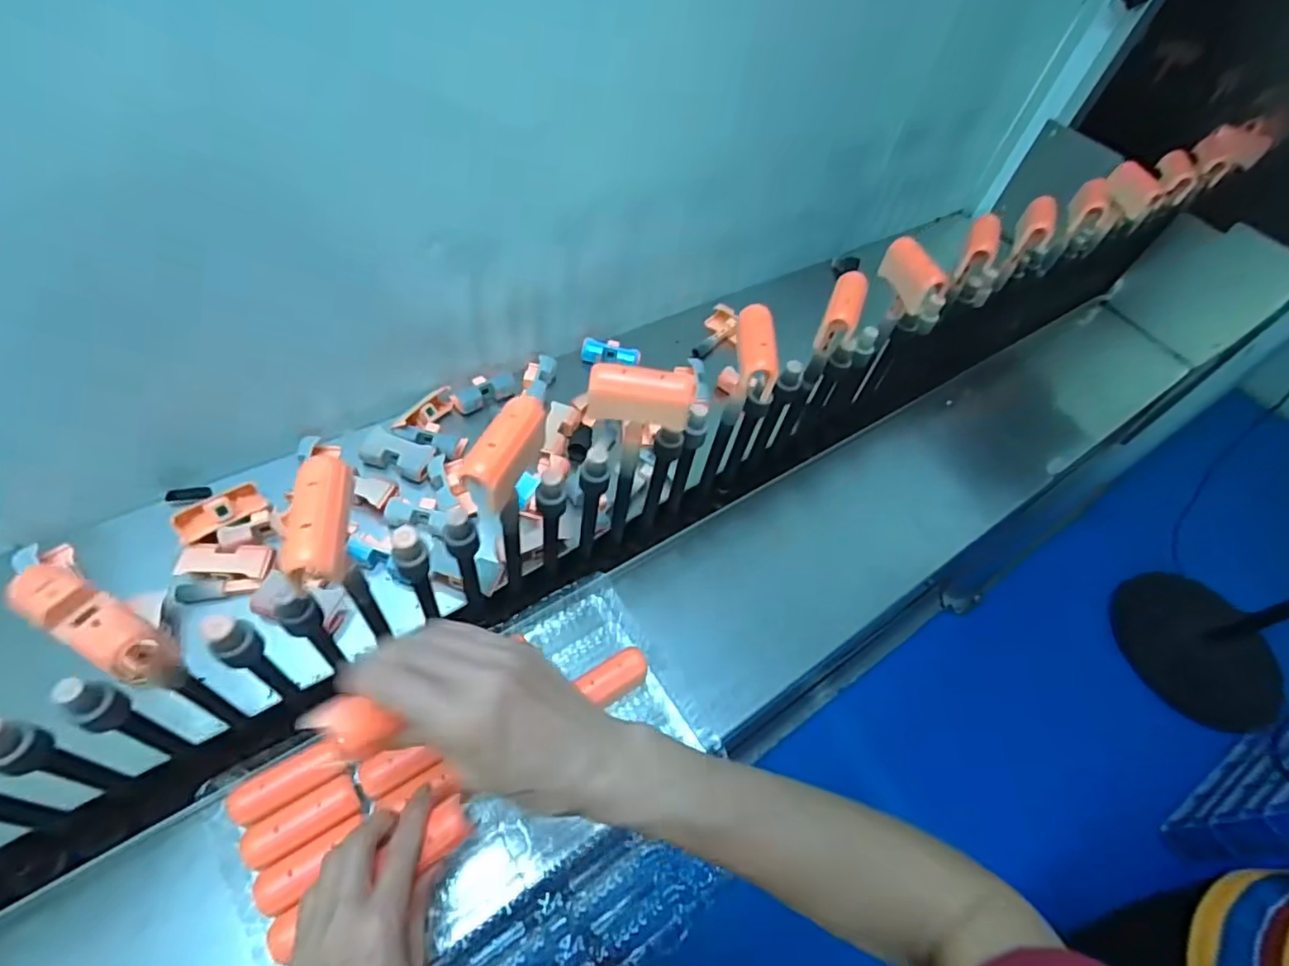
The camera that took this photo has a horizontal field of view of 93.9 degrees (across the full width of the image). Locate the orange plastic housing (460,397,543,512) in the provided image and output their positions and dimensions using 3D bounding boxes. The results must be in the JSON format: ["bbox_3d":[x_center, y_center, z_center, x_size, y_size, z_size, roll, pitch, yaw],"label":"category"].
[{"bbox_3d":[-0.091,-0.022,0.401,0.023,0.039,0.074,20,57,11],"label":"orange plastic housing"}]

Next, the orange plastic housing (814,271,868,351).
[{"bbox_3d":[0.182,-0.158,0.549,0.029,0.030,0.084,20,57,10],"label":"orange plastic housing"}]

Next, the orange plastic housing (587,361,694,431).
[{"bbox_3d":[-0.003,-0.065,0.449,0.077,0.034,0.027,8,55,2],"label":"orange plastic housing"}]

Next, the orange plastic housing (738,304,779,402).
[{"bbox_3d":[0.091,-0.110,0.486,0.027,0.021,0.087,1,69,-2],"label":"orange plastic housing"}]

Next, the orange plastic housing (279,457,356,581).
[{"bbox_3d":[-0.186,0.018,0.346,0.030,0.019,0.075,-7,56,-7],"label":"orange plastic housing"}]

